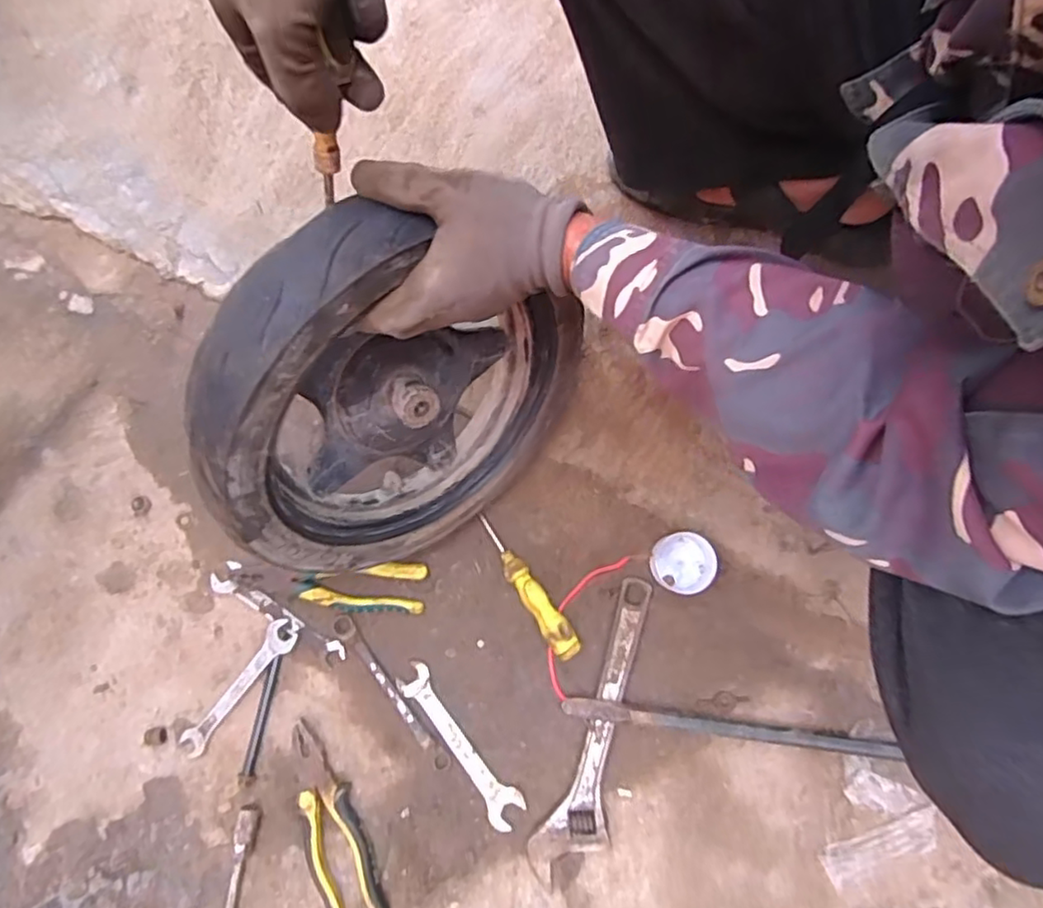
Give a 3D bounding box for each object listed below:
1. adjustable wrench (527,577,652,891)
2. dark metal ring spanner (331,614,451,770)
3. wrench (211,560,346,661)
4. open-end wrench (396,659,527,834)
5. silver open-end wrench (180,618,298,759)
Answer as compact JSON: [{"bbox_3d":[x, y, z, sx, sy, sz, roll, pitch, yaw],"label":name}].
[{"bbox_3d":[0.082,0.269,0.646,0.060,0.021,0.290,21,76,5],"label":"adjustable wrench"},{"bbox_3d":[-0.131,0.237,0.653,0.022,0.017,0.179,-36,79,-9],"label":"dark metal ring spanner"},{"bbox_3d":[-0.247,0.159,0.673,0.159,0.015,0.032,30,77,7],"label":"wrench"},{"bbox_3d":[-0.061,0.285,0.648,0.035,0.007,0.173,-38,79,-10],"label":"open-end wrench"},{"bbox_3d":[-0.279,0.231,0.652,0.029,0.016,0.148,37,78,8],"label":"silver open-end wrench"}]

